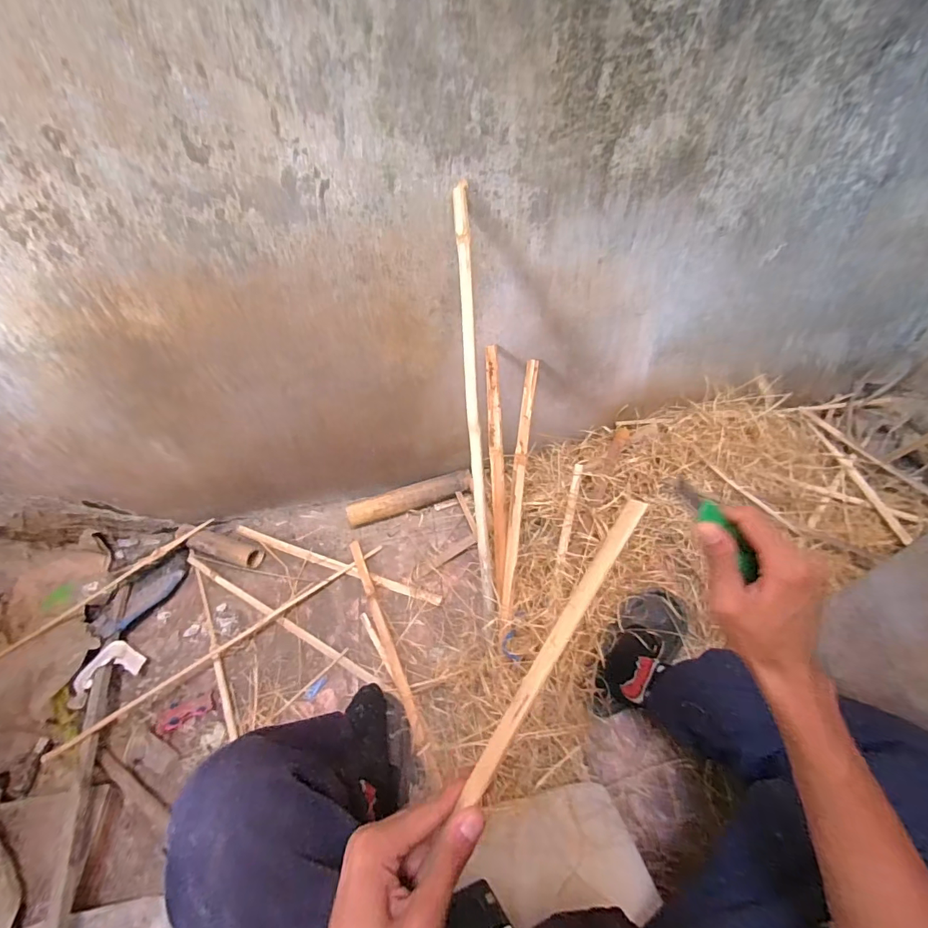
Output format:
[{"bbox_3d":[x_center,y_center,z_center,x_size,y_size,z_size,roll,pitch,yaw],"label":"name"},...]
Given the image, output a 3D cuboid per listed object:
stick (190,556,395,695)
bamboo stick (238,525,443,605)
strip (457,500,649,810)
[{"bbox_3d":[-0.441,0.367,1.050,0.637,0.017,0.022,22,59,21],"label":"stick"},{"bbox_3d":[-0.334,0.250,1.118,0.596,0.019,0.029,15,56,16],"label":"bamboo stick"},{"bbox_3d":[0.067,0.132,0.320,0.238,0.004,0.020,-59,31,-4],"label":"strip"}]

